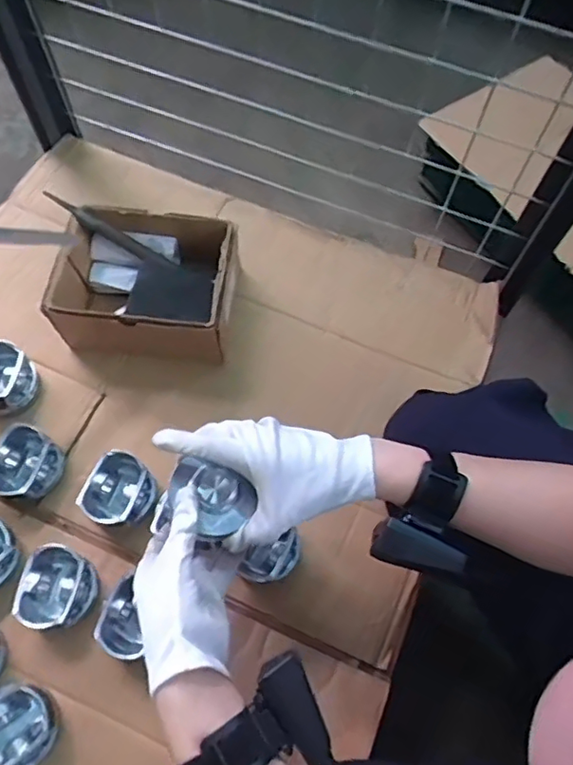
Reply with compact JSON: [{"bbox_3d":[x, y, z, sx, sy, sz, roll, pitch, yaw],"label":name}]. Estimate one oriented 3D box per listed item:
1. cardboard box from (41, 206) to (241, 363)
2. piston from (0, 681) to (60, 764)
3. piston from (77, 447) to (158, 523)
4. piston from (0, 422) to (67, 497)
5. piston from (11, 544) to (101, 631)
[{"bbox_3d":[-0.166,-0.118,0.705,0.196,0.099,0.155,4,66,1],"label":"cardboard box"},{"bbox_3d":[-0.256,0.325,0.537,0.079,0.052,0.079,5,59,-8],"label":"piston"},{"bbox_3d":[-0.180,0.119,0.625,0.065,0.050,0.074,33,70,13],"label":"piston"},{"bbox_3d":[-0.291,0.091,0.639,0.066,0.048,0.076,32,70,12],"label":"piston"},{"bbox_3d":[-0.231,0.208,0.584,0.065,0.048,0.074,19,68,7],"label":"piston"}]

